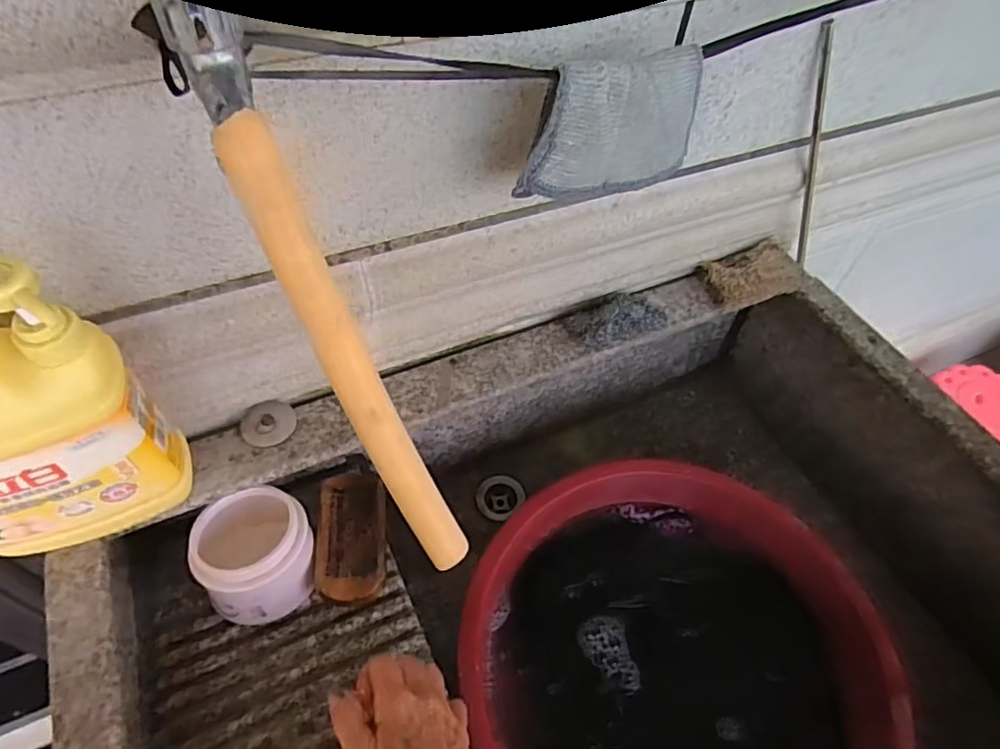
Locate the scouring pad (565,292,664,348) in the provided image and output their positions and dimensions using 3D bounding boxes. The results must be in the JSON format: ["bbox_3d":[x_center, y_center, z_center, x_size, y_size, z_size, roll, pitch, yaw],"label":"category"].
[{"bbox_3d":[0.122,-0.064,0.627,0.103,0.036,0.055,-17,55,-16],"label":"scouring pad"}]

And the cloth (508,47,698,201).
[{"bbox_3d":[0.075,-0.163,0.405,0.131,0.087,0.019,-21,57,-18],"label":"cloth"}]

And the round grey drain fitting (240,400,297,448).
[{"bbox_3d":[-0.205,0.042,0.540,0.046,0.009,0.042,2,52,-2],"label":"round grey drain fitting"}]

